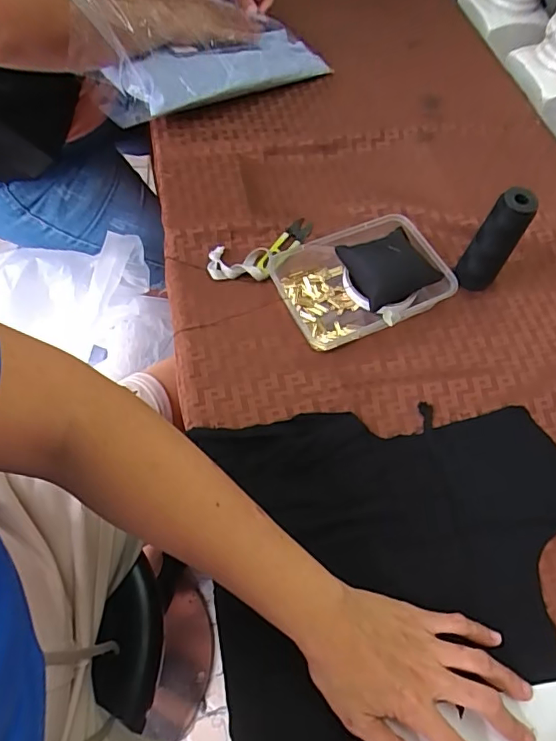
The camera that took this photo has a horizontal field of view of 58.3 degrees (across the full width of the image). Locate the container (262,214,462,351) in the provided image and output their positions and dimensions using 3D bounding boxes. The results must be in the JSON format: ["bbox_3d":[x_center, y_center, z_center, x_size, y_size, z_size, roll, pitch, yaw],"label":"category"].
[{"bbox_3d":[0.087,-0.095,0.524,0.171,0.039,0.125,-18,64,-13],"label":"container"}]

